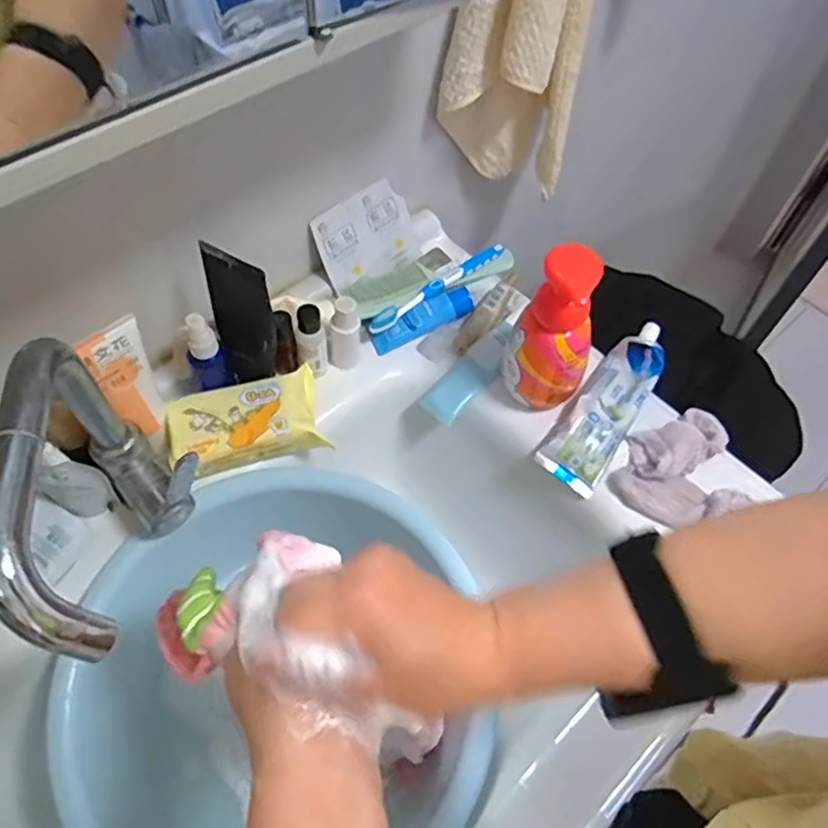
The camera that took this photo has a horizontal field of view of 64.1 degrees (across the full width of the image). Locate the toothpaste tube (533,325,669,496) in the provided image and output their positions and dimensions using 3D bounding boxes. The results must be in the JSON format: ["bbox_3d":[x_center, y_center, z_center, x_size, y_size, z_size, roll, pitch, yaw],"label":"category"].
[{"bbox_3d":[0.179,-0.013,0.608,0.058,0.040,0.177,30,61,16],"label":"toothpaste tube"}]

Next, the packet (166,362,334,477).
[{"bbox_3d":[-0.143,0.006,0.564,0.126,0.030,0.073,-16,60,-12],"label":"packet"}]

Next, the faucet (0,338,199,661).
[{"bbox_3d":[-0.183,0.061,0.405,0.064,0.185,0.187,-11,59,-10],"label":"faucet"}]

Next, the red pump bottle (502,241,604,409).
[{"bbox_3d":[0.118,-0.068,0.556,0.070,0.151,0.052,16,58,7],"label":"red pump bottle"}]

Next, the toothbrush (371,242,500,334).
[{"bbox_3d":[0.025,-0.130,0.664,0.174,0.022,0.022,-37,66,-23],"label":"toothbrush"}]

